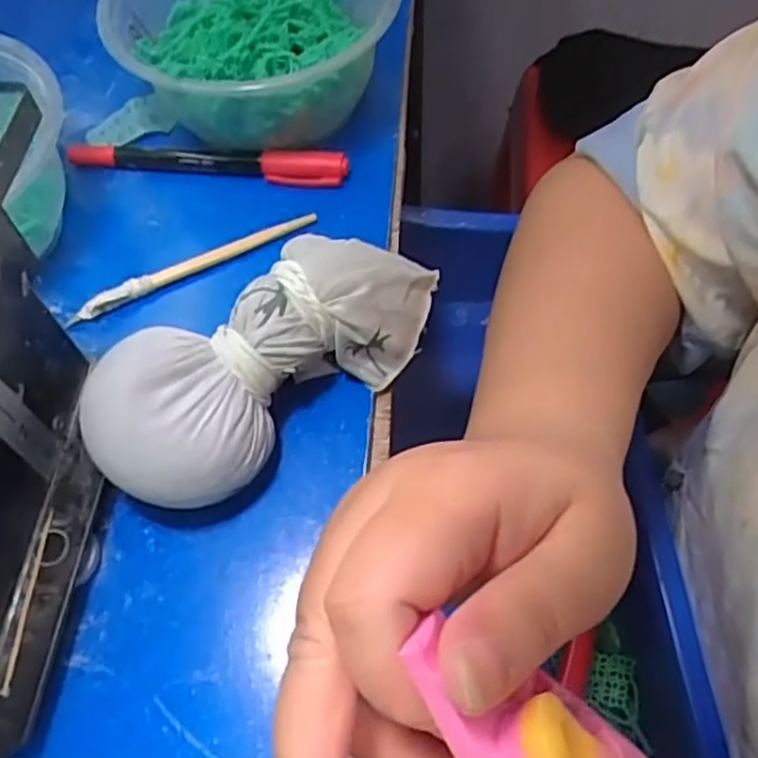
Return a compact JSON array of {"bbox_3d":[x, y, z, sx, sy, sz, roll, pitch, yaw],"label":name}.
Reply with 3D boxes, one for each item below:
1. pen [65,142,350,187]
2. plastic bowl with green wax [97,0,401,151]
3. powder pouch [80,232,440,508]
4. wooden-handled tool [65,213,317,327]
[{"bbox_3d":[-0.085,-0.107,0.352,0.140,0.016,0.012,7,60,7],"label":"pen"},{"bbox_3d":[-0.057,-0.165,0.355,0.129,0.066,0.139,-1,59,2],"label":"plastic bowl with green wax"},{"bbox_3d":[-0.036,-0.010,0.274,0.150,0.051,0.056,-38,65,-18],"label":"powder pouch"},{"bbox_3d":[-0.083,-0.052,0.324,0.116,0.008,0.008,-26,62,-12],"label":"wooden-handled tool"}]

